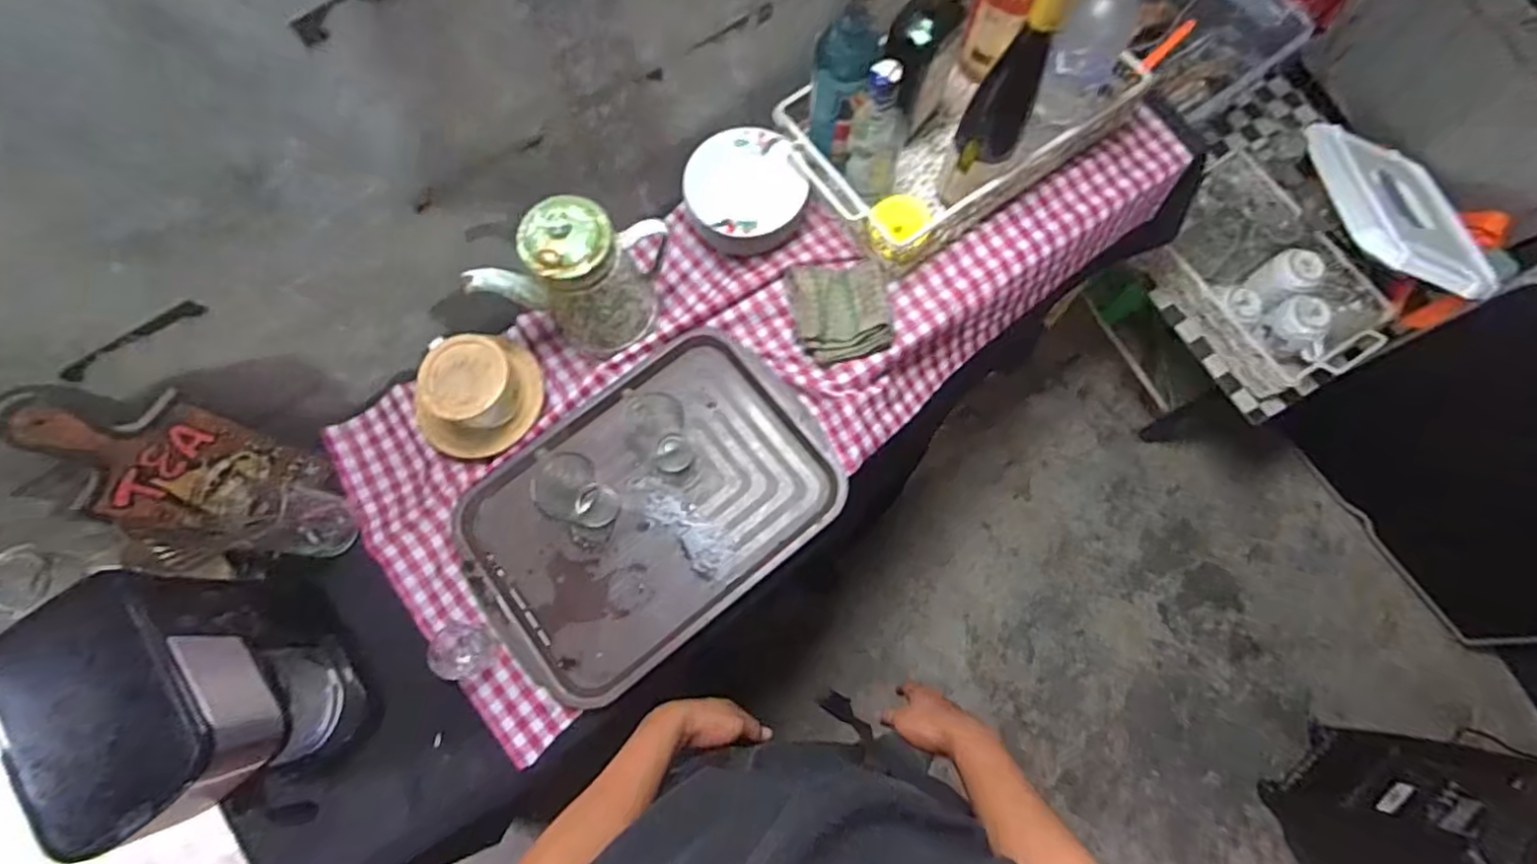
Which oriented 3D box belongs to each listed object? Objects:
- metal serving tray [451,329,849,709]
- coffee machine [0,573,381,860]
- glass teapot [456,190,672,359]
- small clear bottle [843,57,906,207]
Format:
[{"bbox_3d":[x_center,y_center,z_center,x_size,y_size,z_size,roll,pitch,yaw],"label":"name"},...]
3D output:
[{"bbox_3d":[-0.142,0.086,0.794,0.427,0.046,0.299,-38,77,-9],"label":"metal serving tray"},{"bbox_3d":[-0.511,0.246,0.624,0.123,0.264,0.187,-34,76,-8],"label":"coffee machine"},{"bbox_3d":[-0.216,-0.179,0.769,0.196,0.194,0.103,-13,74,-2],"label":"glass teapot"},{"bbox_3d":[0.123,-0.335,0.769,0.062,0.176,0.059,15,75,5],"label":"small clear bottle"}]

